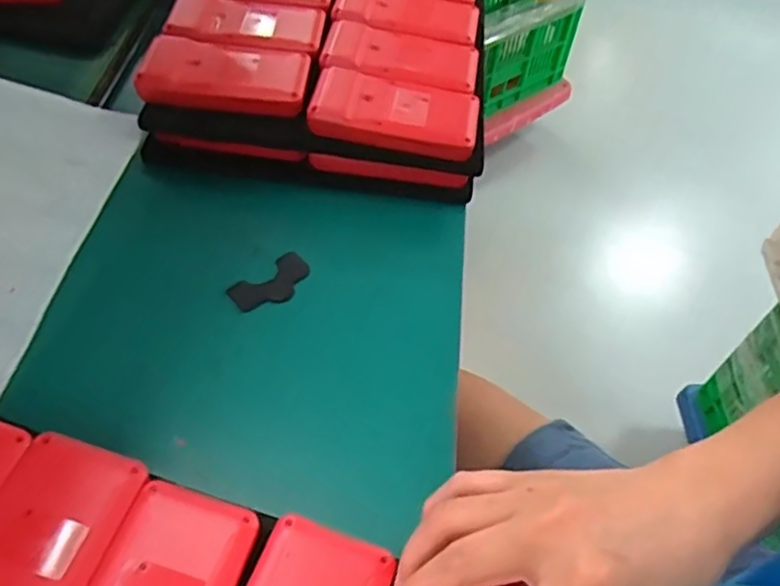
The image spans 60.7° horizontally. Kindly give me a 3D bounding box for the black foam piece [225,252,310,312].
[{"bbox_3d":[-0.078,-0.006,0.443,0.054,0.007,0.031,-35,63,-28],"label":"black foam piece"}]

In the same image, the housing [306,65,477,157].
[{"bbox_3d":[0.004,-0.132,0.480,0.118,0.018,0.059,9,52,1],"label":"housing"}]

